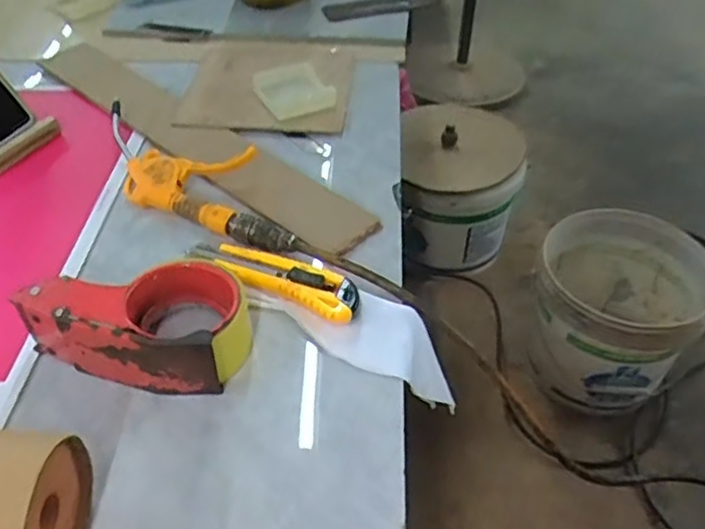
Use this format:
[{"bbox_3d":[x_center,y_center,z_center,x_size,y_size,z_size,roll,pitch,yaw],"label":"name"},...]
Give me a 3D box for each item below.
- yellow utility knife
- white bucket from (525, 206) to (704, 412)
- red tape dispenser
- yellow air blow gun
[{"bbox_3d":[-0.065,0.006,0.526,0.157,0.025,0.036,22,49,22],"label":"yellow utility knife"},{"bbox_3d":[0.504,0.093,1.264,0.296,0.267,0.307,-1,44,1],"label":"white bucket"},{"bbox_3d":[-0.148,0.034,0.477,0.152,0.059,0.099,12,46,14],"label":"red tape dispenser"},{"bbox_3d":[-0.151,-0.081,0.616,0.260,0.029,0.091,20,48,21],"label":"yellow air blow gun"}]

